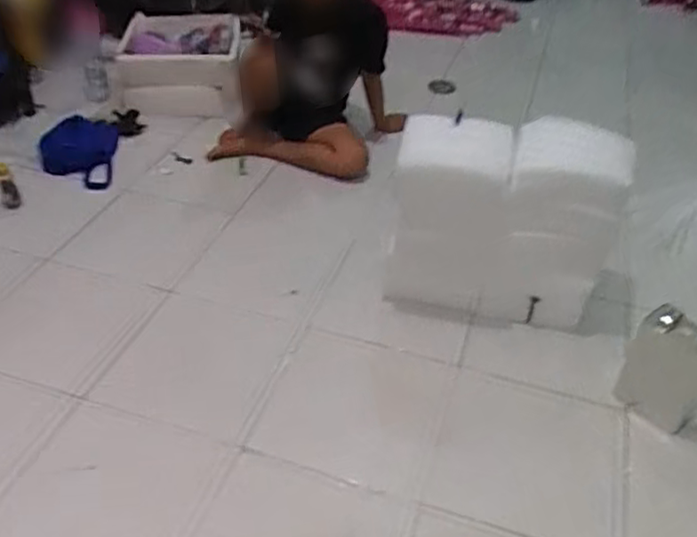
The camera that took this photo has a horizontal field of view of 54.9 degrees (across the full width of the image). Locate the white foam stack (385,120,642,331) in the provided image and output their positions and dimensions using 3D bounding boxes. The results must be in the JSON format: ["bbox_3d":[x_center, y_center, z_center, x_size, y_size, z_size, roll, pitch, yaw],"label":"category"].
[{"bbox_3d":[0.378,-0.103,1.700,0.534,0.513,0.175,5,39,3],"label":"white foam stack"}]

